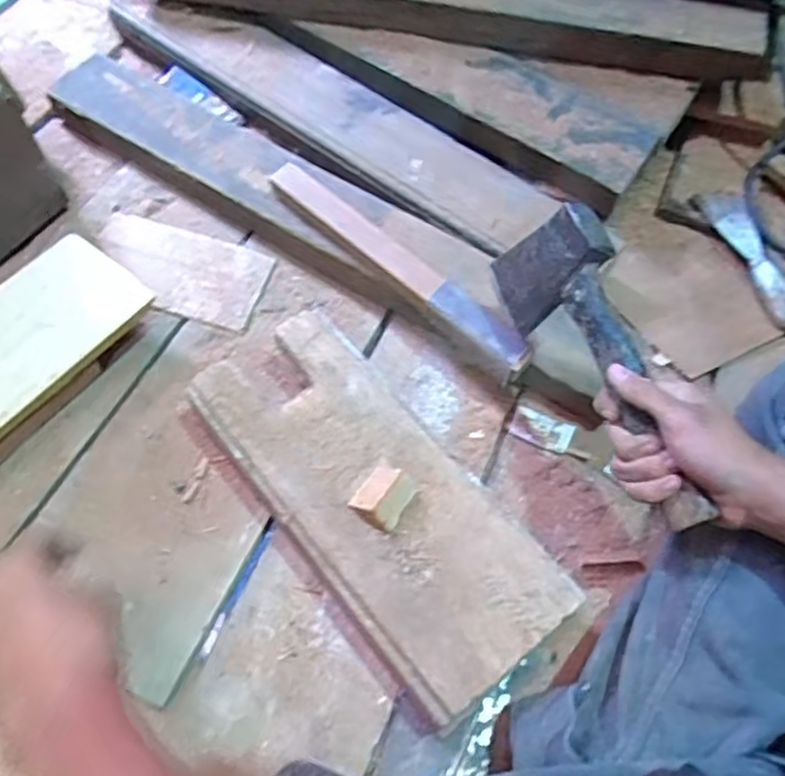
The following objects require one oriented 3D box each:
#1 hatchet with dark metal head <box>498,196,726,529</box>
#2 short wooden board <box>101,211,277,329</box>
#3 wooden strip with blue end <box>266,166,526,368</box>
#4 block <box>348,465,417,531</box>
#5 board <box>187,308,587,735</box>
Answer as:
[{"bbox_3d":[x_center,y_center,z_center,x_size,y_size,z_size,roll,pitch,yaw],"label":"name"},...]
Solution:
[{"bbox_3d":[0.165,-0.025,0.496,0.059,0.097,0.263,-17,63,-14],"label":"hatchet with dark metal head"},{"bbox_3d":[-0.233,-0.130,0.711,0.195,0.010,0.106,17,59,6],"label":"short wooden board"},{"bbox_3d":[0.004,-0.123,0.647,0.321,0.031,0.036,40,64,18],"label":"wooden strip with blue end"},{"bbox_3d":[-0.006,0.081,0.516,0.039,0.020,0.048,29,61,13],"label":"block"},{"bbox_3d":[-0.016,0.077,0.530,0.145,0.024,0.333,-34,67,-22],"label":"board"}]

